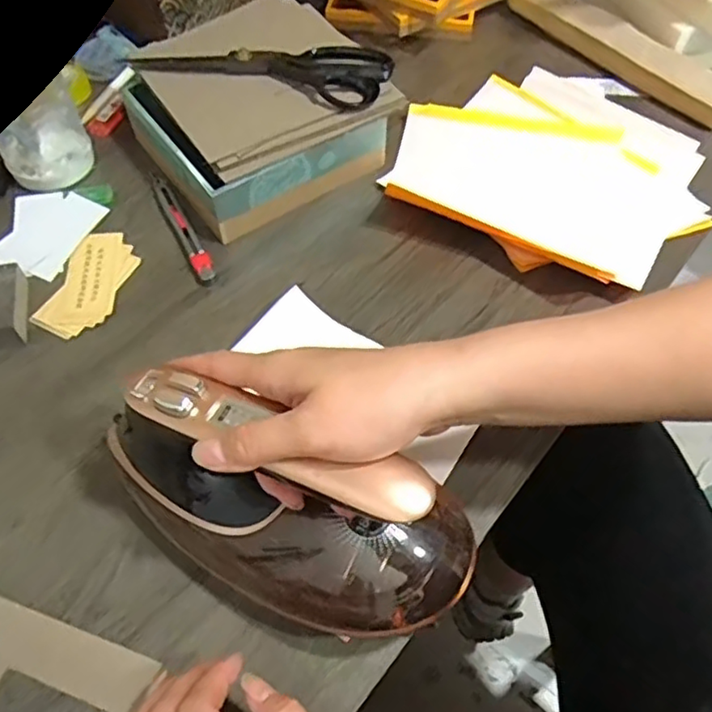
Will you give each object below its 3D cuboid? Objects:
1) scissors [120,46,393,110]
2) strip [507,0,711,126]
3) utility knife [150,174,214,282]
[{"bbox_3d":[-0.086,-0.268,0.585,0.229,0.015,0.073,11,57,7],"label":"scissors"},{"bbox_3d":[0.282,-0.335,0.694,0.039,0.036,0.279,-37,64,-22],"label":"strip"},{"bbox_3d":[-0.157,-0.119,0.574,0.015,0.009,0.143,-23,60,-15],"label":"utility knife"}]

